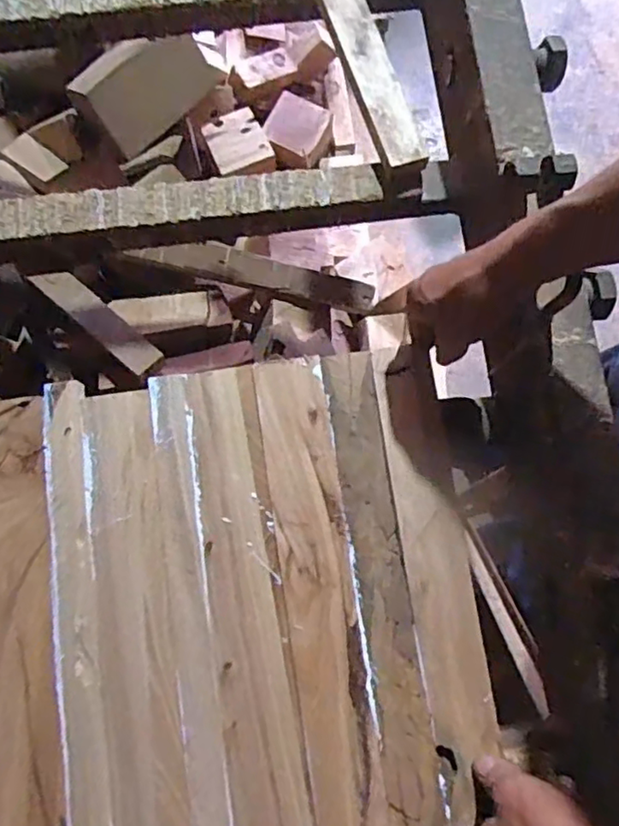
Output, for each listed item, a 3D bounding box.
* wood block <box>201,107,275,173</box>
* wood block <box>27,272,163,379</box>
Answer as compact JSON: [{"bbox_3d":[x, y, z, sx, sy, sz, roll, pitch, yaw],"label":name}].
[{"bbox_3d":[-0.139,-0.522,1.190,0.107,0.025,0.118,-26,78,-5],"label":"wood block"},{"bbox_3d":[-0.330,-0.148,0.956,0.249,0.029,0.055,38,69,16],"label":"wood block"}]

